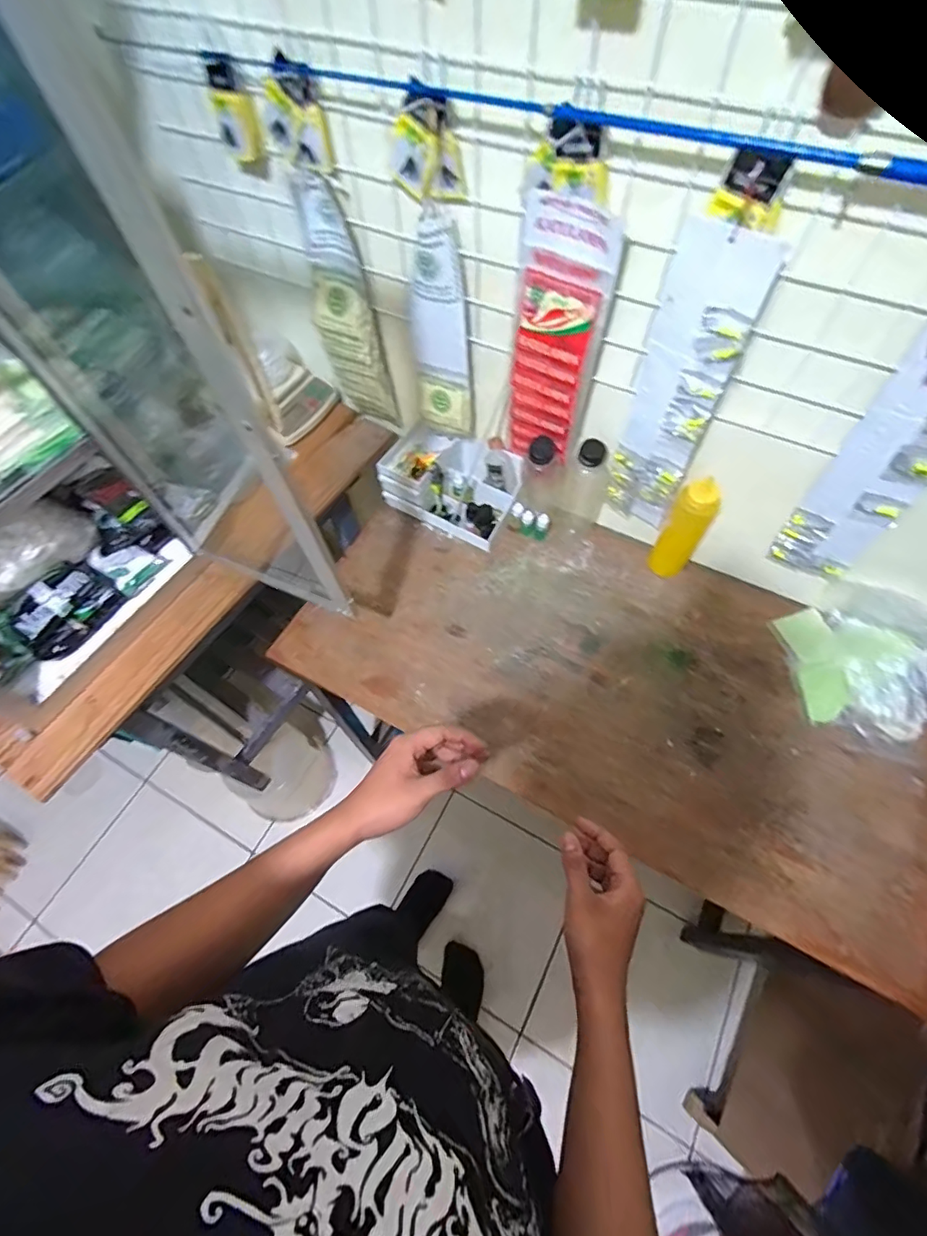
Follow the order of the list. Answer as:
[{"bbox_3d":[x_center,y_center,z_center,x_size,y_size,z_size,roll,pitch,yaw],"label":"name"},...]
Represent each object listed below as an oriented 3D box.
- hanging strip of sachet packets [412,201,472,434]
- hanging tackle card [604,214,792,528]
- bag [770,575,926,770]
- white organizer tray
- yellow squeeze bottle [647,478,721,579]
[{"bbox_3d":[-0.037,-0.404,0.763,0.086,0.320,0.025,21,65,15],"label":"hanging strip of sachet packets"},{"bbox_3d":[0.263,-0.266,0.663,0.098,0.394,0.036,23,65,14],"label":"hanging tackle card"},{"bbox_3d":[0.582,0.063,0.748,0.184,0.107,0.229,-41,67,-18],"label":"bag"},{"bbox_3d":[-0.014,-0.246,0.932,0.221,0.111,0.159,26,65,15],"label":"white organizer tray"},{"bbox_3d":[0.340,-0.131,0.807,0.059,0.185,0.047,28,66,16],"label":"yellow squeeze bottle"}]

